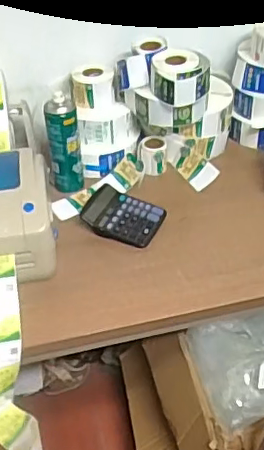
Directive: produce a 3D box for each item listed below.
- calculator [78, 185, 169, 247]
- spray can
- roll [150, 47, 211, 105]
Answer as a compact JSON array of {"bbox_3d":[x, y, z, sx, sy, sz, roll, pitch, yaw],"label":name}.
[{"bbox_3d":[-0.021,-0.015,1.139,0.152,0.040,0.122,16,44,20],"label":"calculator"},{"bbox_3d":[-0.140,-0.168,1.181,0.064,0.210,0.057,-6,41,-5],"label":"spray can"},{"bbox_3d":[0.098,-0.298,1.148,0.118,0.075,0.105,0,41,3],"label":"roll"}]

